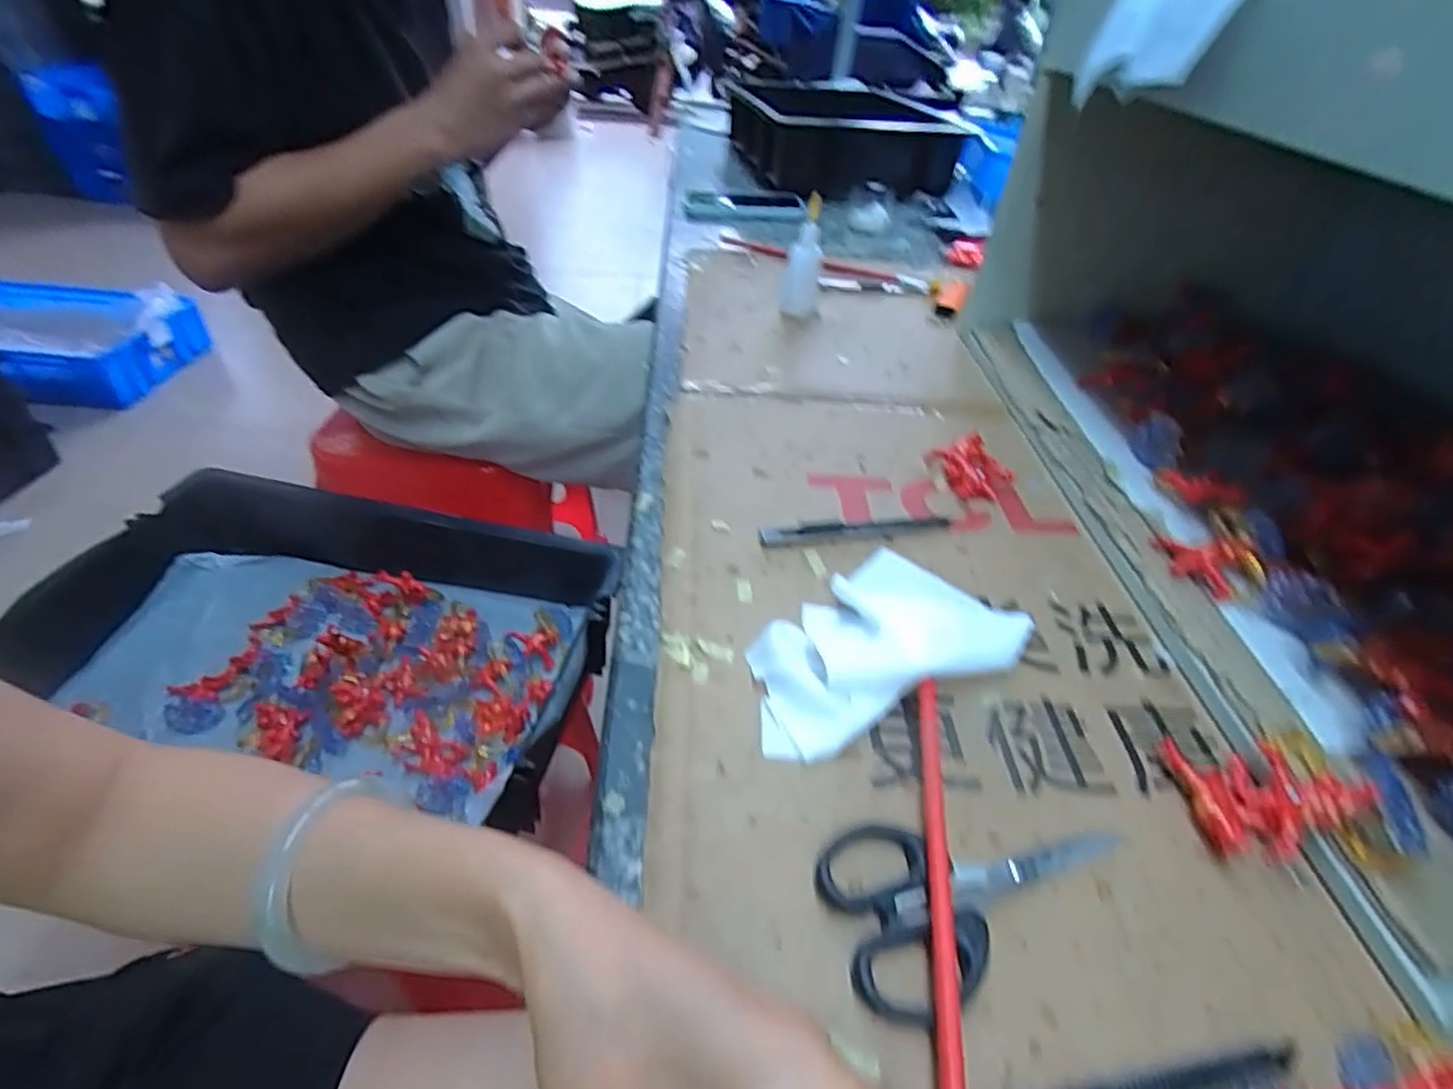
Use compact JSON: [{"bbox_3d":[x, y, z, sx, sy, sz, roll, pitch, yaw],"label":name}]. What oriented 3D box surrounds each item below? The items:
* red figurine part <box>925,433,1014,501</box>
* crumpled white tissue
[{"bbox_3d":[0.170,-0.053,0.458,0.046,0.014,0.053,-8,43,-15],"label":"red figurine part"},{"bbox_3d":[0.077,0.051,0.330,0.155,0.023,0.090,-30,52,-33],"label":"crumpled white tissue"}]

